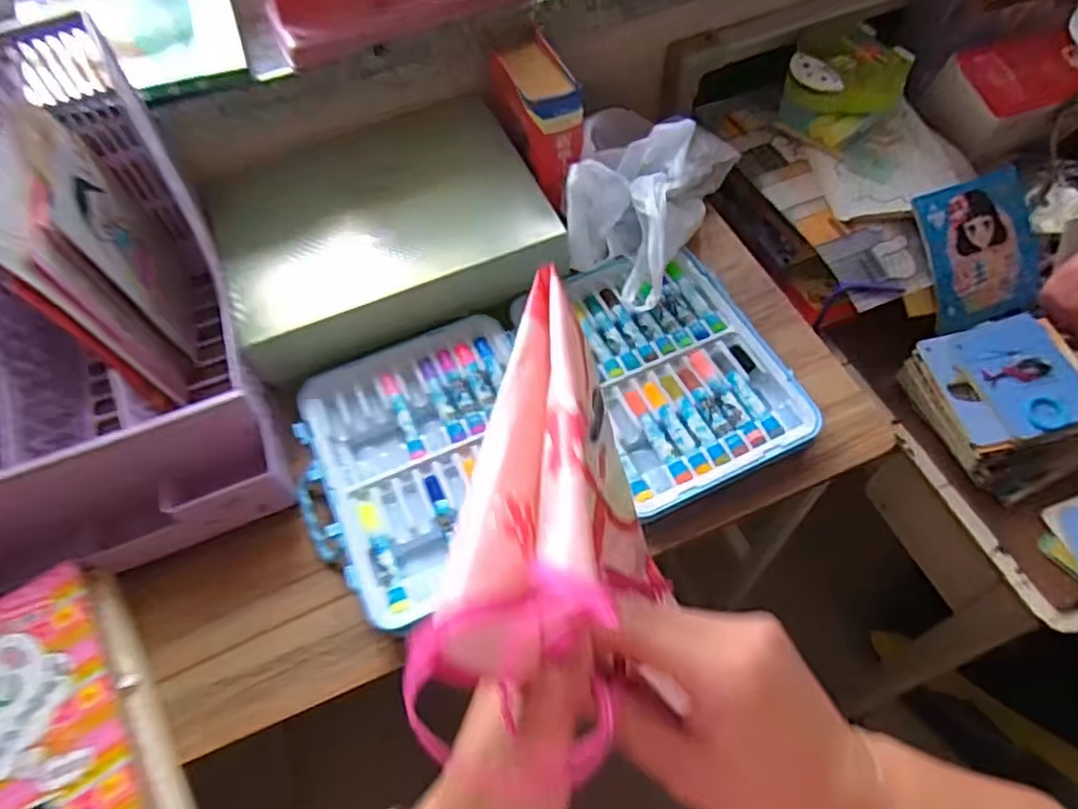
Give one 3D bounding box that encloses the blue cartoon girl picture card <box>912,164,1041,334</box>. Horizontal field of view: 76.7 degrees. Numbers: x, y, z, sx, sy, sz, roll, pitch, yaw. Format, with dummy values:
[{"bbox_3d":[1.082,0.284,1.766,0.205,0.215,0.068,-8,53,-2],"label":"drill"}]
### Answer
[{"bbox_3d":[0.479,-0.165,0.735,0.158,0.010,0.151,-21,100,-19],"label":"blue cartoon girl picture card"}]

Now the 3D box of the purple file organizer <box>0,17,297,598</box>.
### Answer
[{"bbox_3d":[-0.416,-0.058,0.519,0.315,0.241,0.353,-20,60,-9],"label":"purple file organizer"}]

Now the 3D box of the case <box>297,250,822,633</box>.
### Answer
[{"bbox_3d":[0.003,0.002,0.577,0.408,0.029,0.243,-22,61,-10],"label":"case"}]

